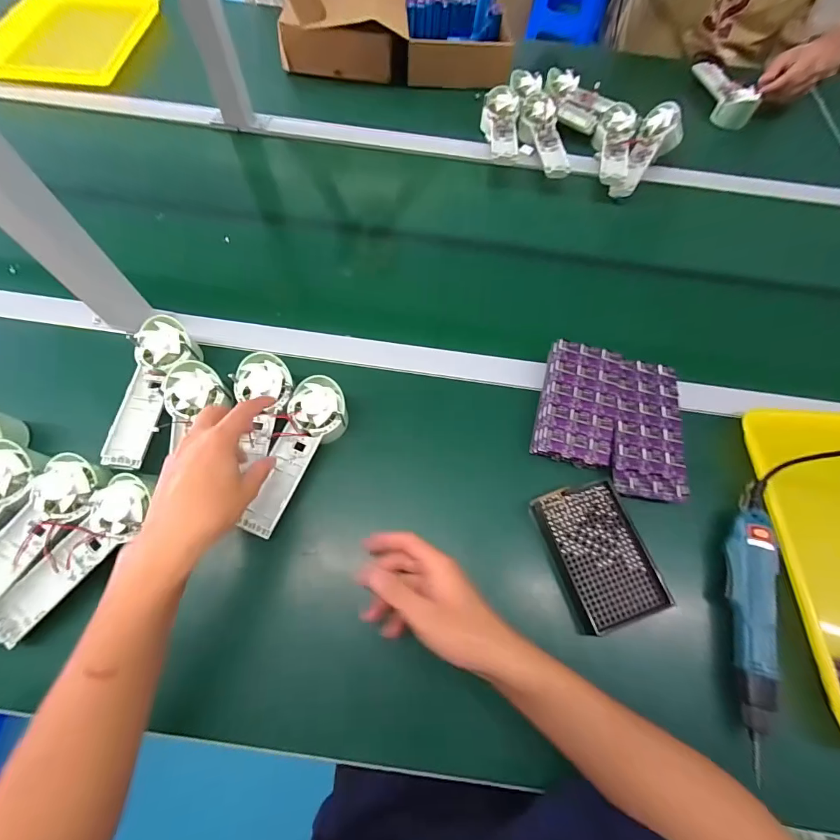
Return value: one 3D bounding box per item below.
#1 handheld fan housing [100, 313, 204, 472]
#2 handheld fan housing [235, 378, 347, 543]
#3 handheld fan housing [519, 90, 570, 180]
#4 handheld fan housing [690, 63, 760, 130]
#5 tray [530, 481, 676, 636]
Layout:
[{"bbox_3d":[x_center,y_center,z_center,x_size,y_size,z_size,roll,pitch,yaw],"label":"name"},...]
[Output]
[{"bbox_3d":[-0.306,-0.032,0.452,0.063,0.047,0.178,2,66,-2],"label":"handheld fan housing"},{"bbox_3d":[-0.132,0.036,0.426,0.061,0.033,0.176,17,67,5],"label":"handheld fan housing"},{"bbox_3d":[0.210,-0.481,0.677,0.063,0.045,0.179,-1,66,-3],"label":"handheld fan housing"},{"bbox_3d":[0.596,-0.644,0.776,0.049,0.060,0.151,-6,67,-6],"label":"handheld fan housing"},{"bbox_3d":[0.189,0.140,0.420,0.096,0.023,0.139,-15,68,-9],"label":"tray"}]

